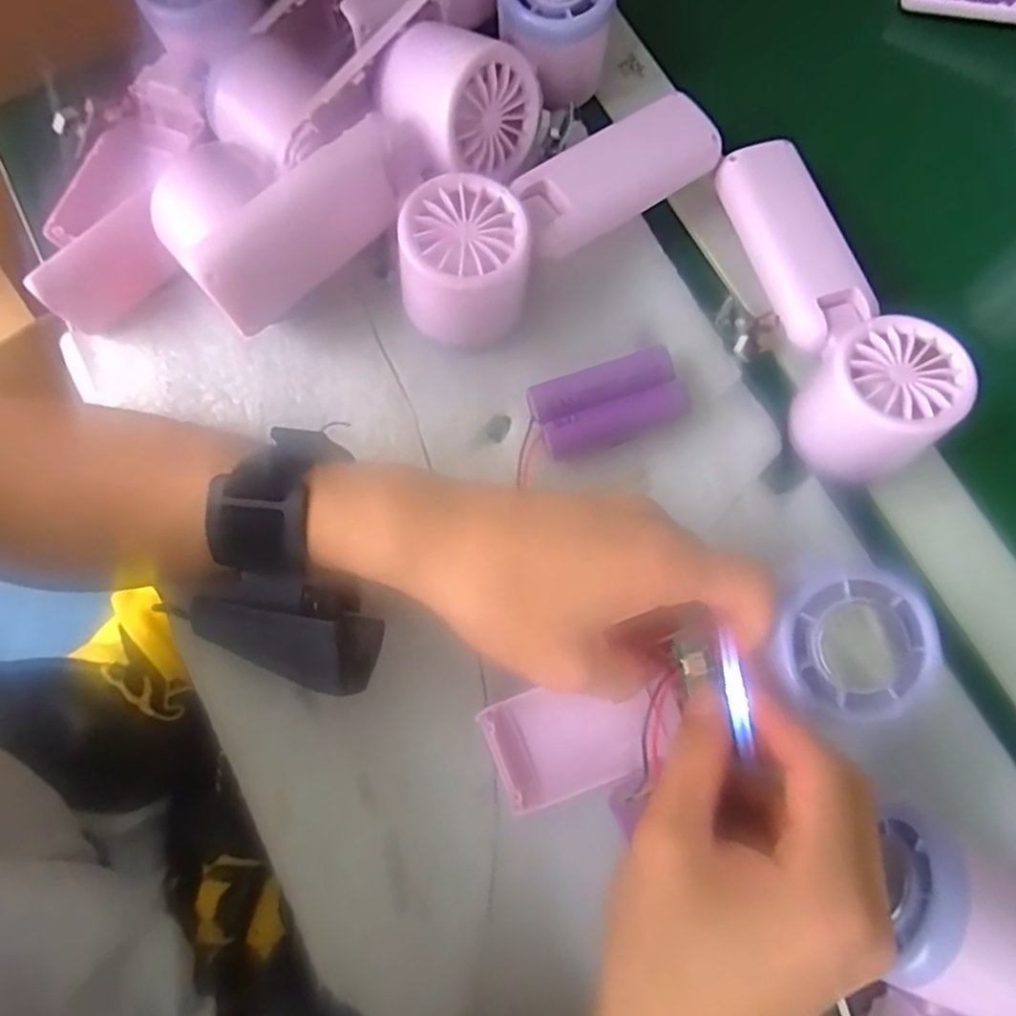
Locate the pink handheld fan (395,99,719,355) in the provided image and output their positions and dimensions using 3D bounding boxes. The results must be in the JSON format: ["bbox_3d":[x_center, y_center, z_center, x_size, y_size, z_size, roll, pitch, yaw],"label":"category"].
[{"bbox_3d":[0.021,-0.135,0.293,0.173,0.055,0.055,-40,79,-8],"label":"pink handheld fan"}]

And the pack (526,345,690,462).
[{"bbox_3d":[0.046,-0.046,0.295,0.067,0.017,0.034,-18,77,-4],"label":"pack"}]

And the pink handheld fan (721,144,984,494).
[{"bbox_3d":[0.144,-0.094,0.292,0.060,0.045,0.168,-10,76,-2],"label":"pink handheld fan"}]

